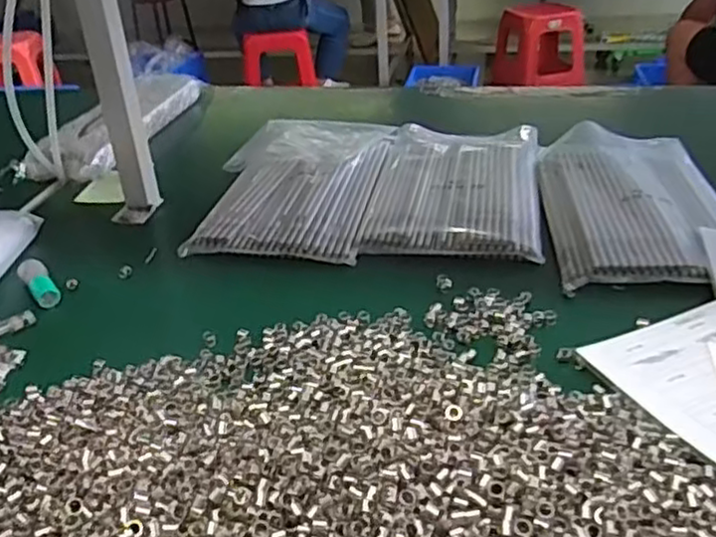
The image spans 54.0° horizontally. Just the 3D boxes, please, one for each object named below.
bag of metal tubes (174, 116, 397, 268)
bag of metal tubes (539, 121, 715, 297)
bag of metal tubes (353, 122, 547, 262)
[{"bbox_3d":[-0.072,-0.108,0.838,0.195,0.028,0.315,2,31,11],"label":"bag of metal tubes"},{"bbox_3d":[0.295,-0.084,0.758,0.184,0.020,0.336,0,31,8],"label":"bag of metal tubes"},{"bbox_3d":[0.117,-0.103,0.818,0.180,0.021,0.312,2,31,11],"label":"bag of metal tubes"}]

